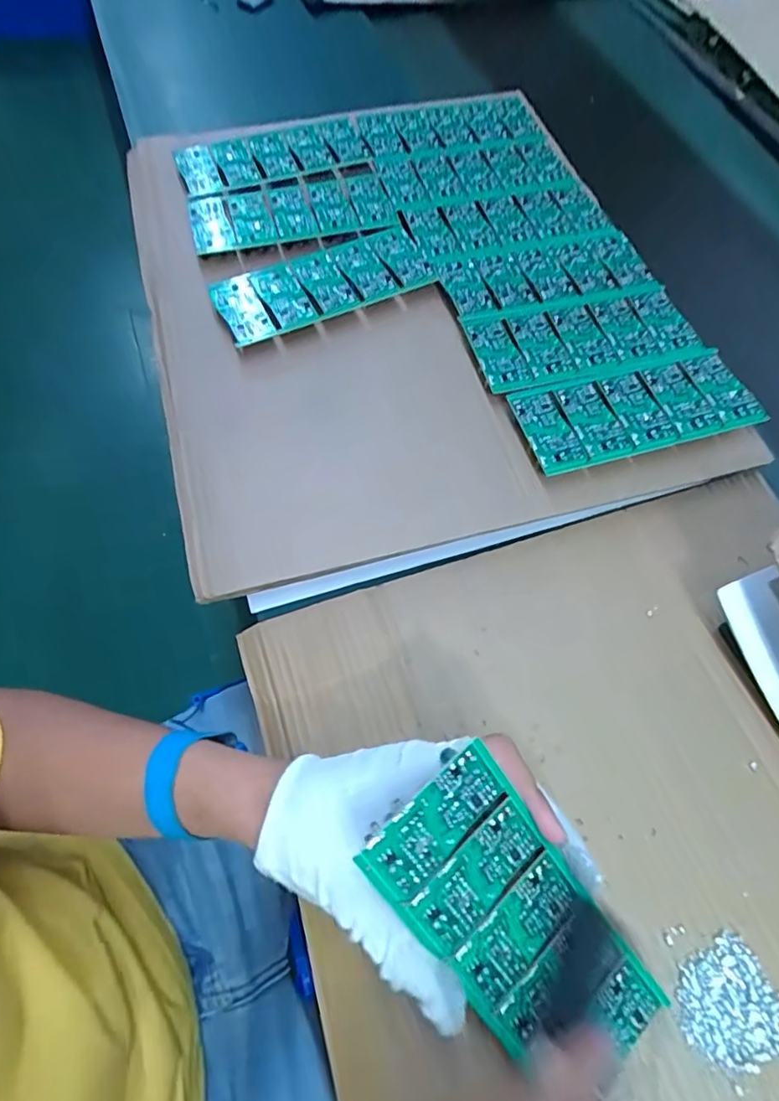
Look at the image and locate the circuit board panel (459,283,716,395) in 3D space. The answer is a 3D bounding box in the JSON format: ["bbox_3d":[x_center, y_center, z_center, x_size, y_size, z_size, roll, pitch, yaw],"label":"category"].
[{"bbox_3d":[0.153,-0.172,0.439,0.179,0.005,0.082,-12,66,-10],"label":"circuit board panel"}]

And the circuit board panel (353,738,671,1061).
[{"bbox_3d":[0.061,0.175,0.254,0.070,0.009,0.169,-38,102,-18],"label":"circuit board panel"}]

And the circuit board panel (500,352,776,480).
[{"bbox_3d":[0.183,-0.104,0.408,0.176,0.005,0.071,-13,66,-10],"label":"circuit board panel"}]

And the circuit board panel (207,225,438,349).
[{"bbox_3d":[-0.056,-0.224,0.461,0.177,0.008,0.074,-23,68,-14],"label":"circuit board panel"}]

